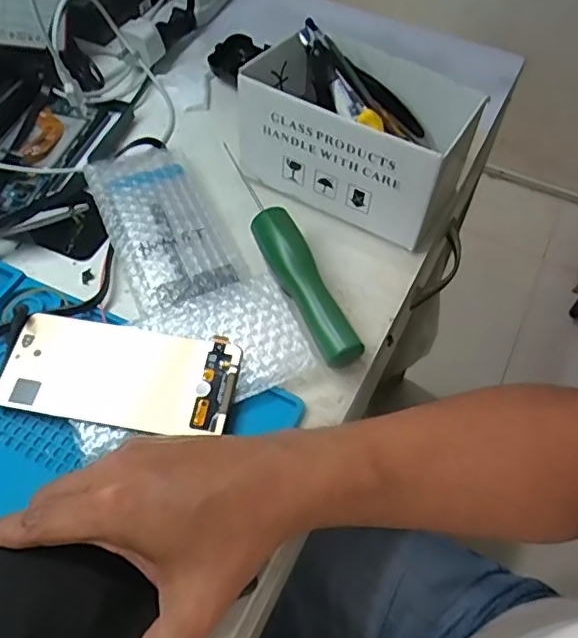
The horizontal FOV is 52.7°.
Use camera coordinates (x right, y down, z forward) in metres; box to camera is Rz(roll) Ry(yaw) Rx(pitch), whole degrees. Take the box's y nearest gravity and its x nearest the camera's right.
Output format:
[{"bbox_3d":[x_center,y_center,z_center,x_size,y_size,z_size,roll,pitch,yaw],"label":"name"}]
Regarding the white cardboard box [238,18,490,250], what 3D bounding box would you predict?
[{"bbox_3d":[0.059,-0.161,0.494,0.180,0.092,0.117,26,59,15],"label":"white cardboard box"}]

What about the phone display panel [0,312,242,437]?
[{"bbox_3d":[-0.116,0.037,0.401,0.157,0.004,0.073,8,61,5],"label":"phone display panel"}]

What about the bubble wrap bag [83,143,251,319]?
[{"bbox_3d":[-0.108,-0.084,0.486,0.089,0.015,0.182,-21,59,-15],"label":"bubble wrap bag"}]

